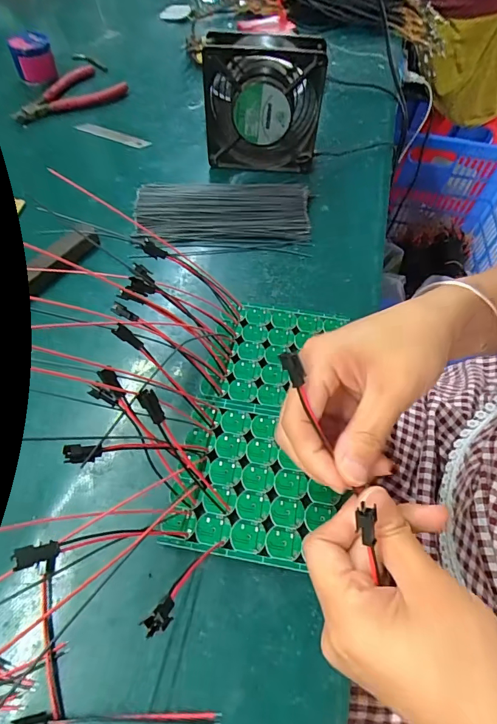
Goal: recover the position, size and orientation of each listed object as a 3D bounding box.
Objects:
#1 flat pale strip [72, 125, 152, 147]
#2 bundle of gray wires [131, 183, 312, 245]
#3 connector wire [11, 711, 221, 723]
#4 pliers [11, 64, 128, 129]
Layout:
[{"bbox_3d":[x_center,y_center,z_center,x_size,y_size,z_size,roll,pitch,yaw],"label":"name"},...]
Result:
[{"bbox_3d":[-0.168,-0.279,0.501,0.097,0.004,0.013,17,57,8],"label":"flat pale strip"},{"bbox_3d":[-0.026,-0.158,0.426,0.176,0.015,0.084,0,57,-3],"label":"bundle of gray wires"},{"bbox_3d":[-0.067,0.182,0.206,0.104,0.005,0.010,-1,57,-4],"label":"connector wire"},{"bbox_3d":[-0.231,-0.341,0.525,0.078,0.021,0.143,34,61,18],"label":"pliers"}]

